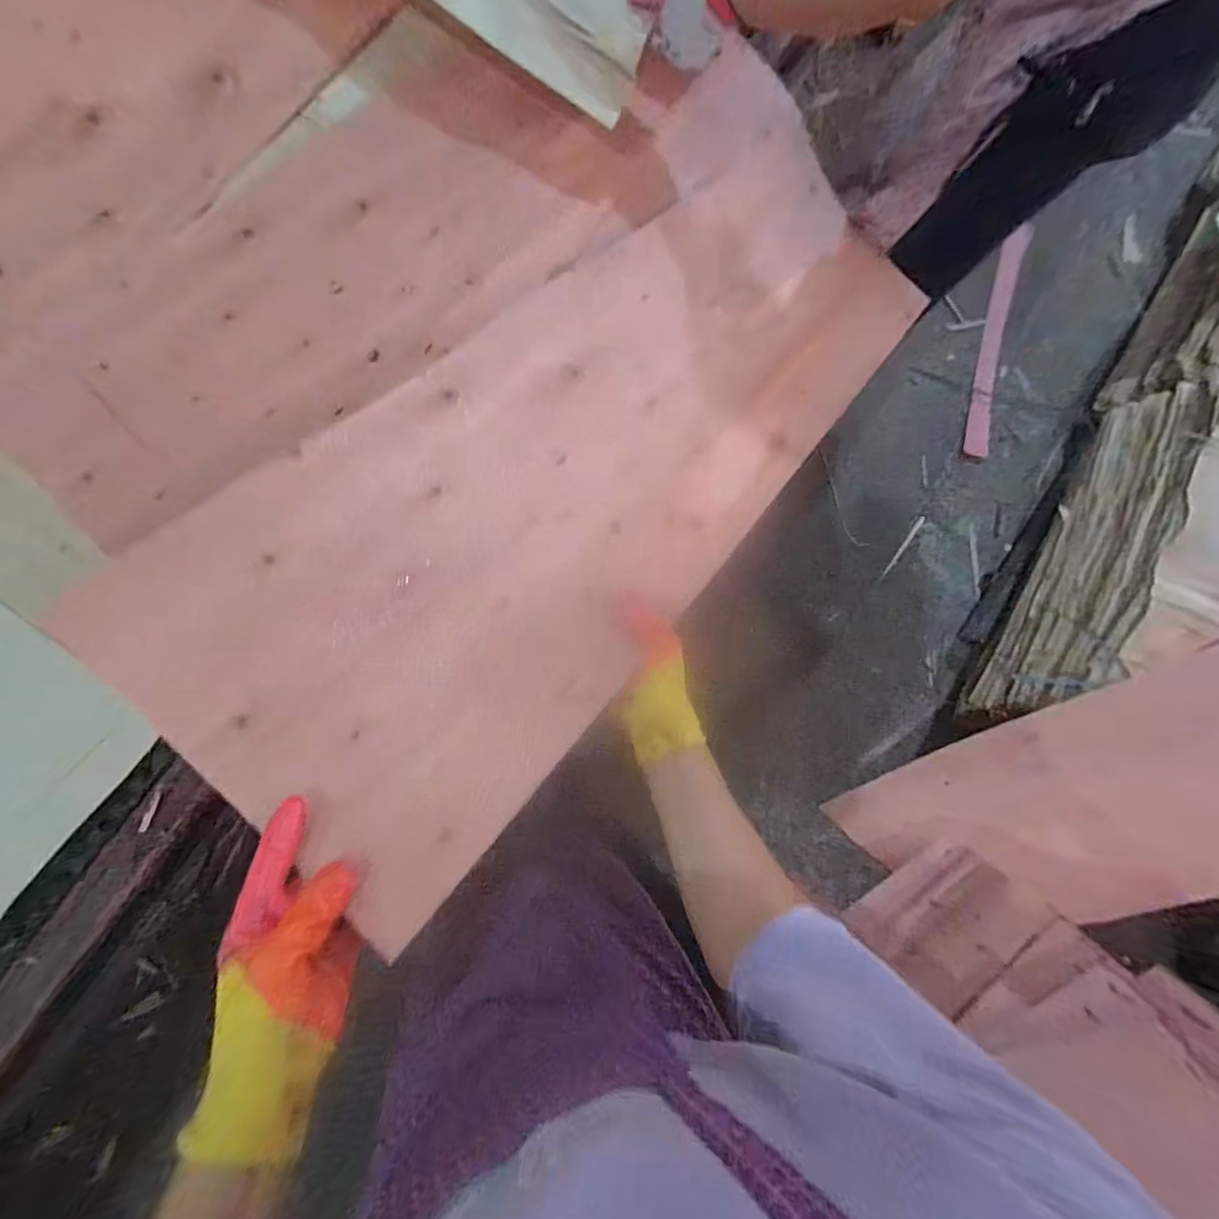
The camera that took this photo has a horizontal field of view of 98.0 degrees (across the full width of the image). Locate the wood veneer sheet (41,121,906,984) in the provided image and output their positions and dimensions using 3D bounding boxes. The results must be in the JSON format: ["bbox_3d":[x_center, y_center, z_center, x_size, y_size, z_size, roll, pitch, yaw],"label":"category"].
[{"bbox_3d":[0.017,-0.229,0.642,0.407,0.070,1.079,40,64,6],"label":"wood veneer sheet"}]

